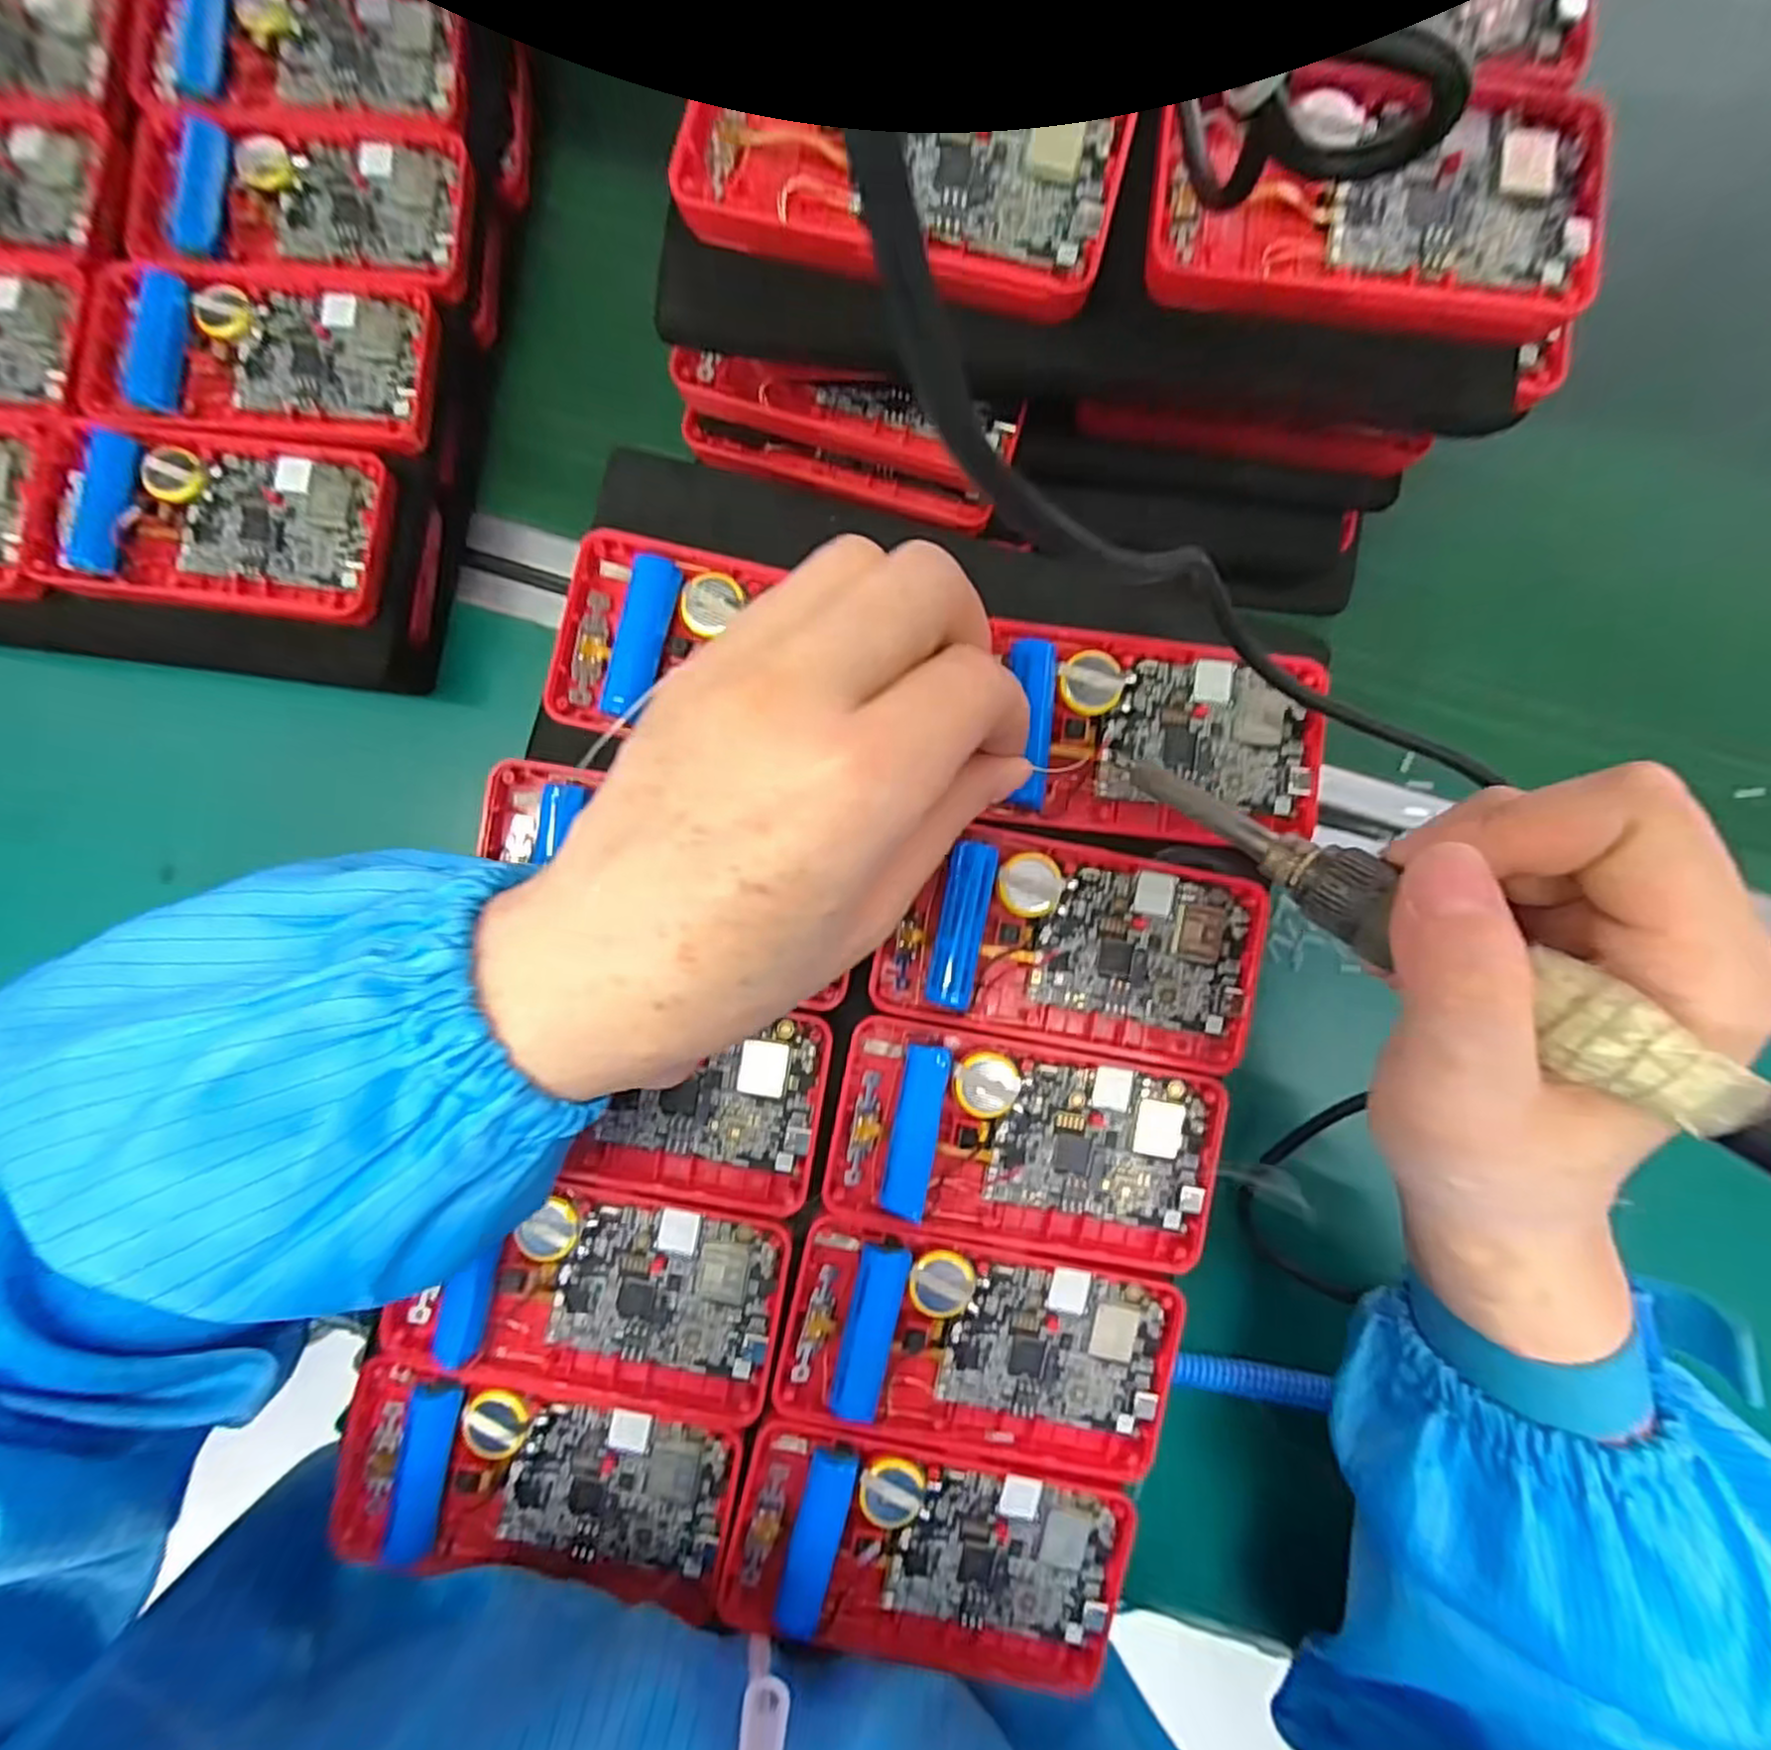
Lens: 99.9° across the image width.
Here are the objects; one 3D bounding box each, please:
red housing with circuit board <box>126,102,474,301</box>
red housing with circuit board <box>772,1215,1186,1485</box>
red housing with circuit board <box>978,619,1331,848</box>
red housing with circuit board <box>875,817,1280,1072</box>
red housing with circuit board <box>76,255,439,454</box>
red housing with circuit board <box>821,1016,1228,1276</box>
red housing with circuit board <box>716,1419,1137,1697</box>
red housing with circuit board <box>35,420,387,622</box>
[{"bbox_3d":[-0.221,-0.255,0.283,0.119,0.013,0.065,4,86,2],"label":"red housing with circuit board"},{"bbox_3d":[0.030,0.146,0.229,0.118,0.016,0.062,12,87,2],"label":"red housing with circuit board"},{"bbox_3d":[0.087,-0.044,0.234,0.103,0.016,0.062,4,83,-1],"label":"red housing with circuit board"},{"bbox_3d":[0.060,0.022,0.232,0.116,0.019,0.061,11,87,2],"label":"red housing with circuit board"},{"bbox_3d":[-0.233,-0.193,0.278,0.120,0.014,0.062,4,86,2],"label":"red housing with circuit board"},{"bbox_3d":[0.044,0.085,0.231,0.118,0.014,0.061,11,87,2],"label":"red housing with circuit board"},{"bbox_3d":[0.014,0.208,0.228,0.120,0.016,0.062,13,87,2],"label":"red housing with circuit board"},{"bbox_3d":[-0.245,-0.130,0.270,0.119,0.014,0.064,6,86,2],"label":"red housing with circuit board"}]

